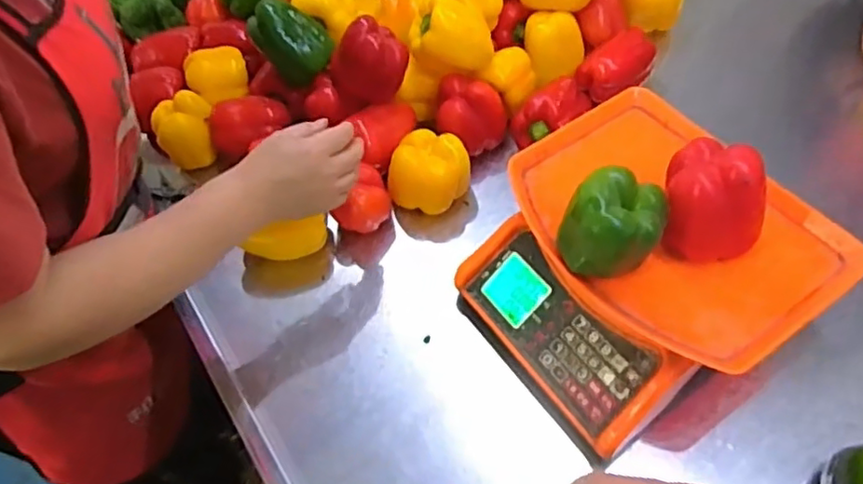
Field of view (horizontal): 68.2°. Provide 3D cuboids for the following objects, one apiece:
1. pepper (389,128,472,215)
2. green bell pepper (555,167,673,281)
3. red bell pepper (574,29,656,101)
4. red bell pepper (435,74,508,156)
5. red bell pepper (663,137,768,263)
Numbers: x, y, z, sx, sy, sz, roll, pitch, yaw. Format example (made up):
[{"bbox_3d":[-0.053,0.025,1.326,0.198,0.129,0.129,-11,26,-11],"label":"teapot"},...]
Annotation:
[{"bbox_3d":[0.000,-0.087,0.743,0.087,0.070,0.078,4,56,8],"label":"pepper"},{"bbox_3d":[0.153,-0.016,0.535,0.083,0.071,0.060,4,56,8],"label":"green bell pepper"},{"bbox_3d":[0.239,-0.236,0.823,0.088,0.060,0.071,-36,60,-19],"label":"red bell pepper"},{"bbox_3d":[0.050,-0.149,0.777,0.083,0.076,0.078,0,55,5],"label":"red bell pepper"},{"bbox_3d":[0.238,-0.034,0.539,0.083,0.085,0.066,22,60,18],"label":"red bell pepper"}]

